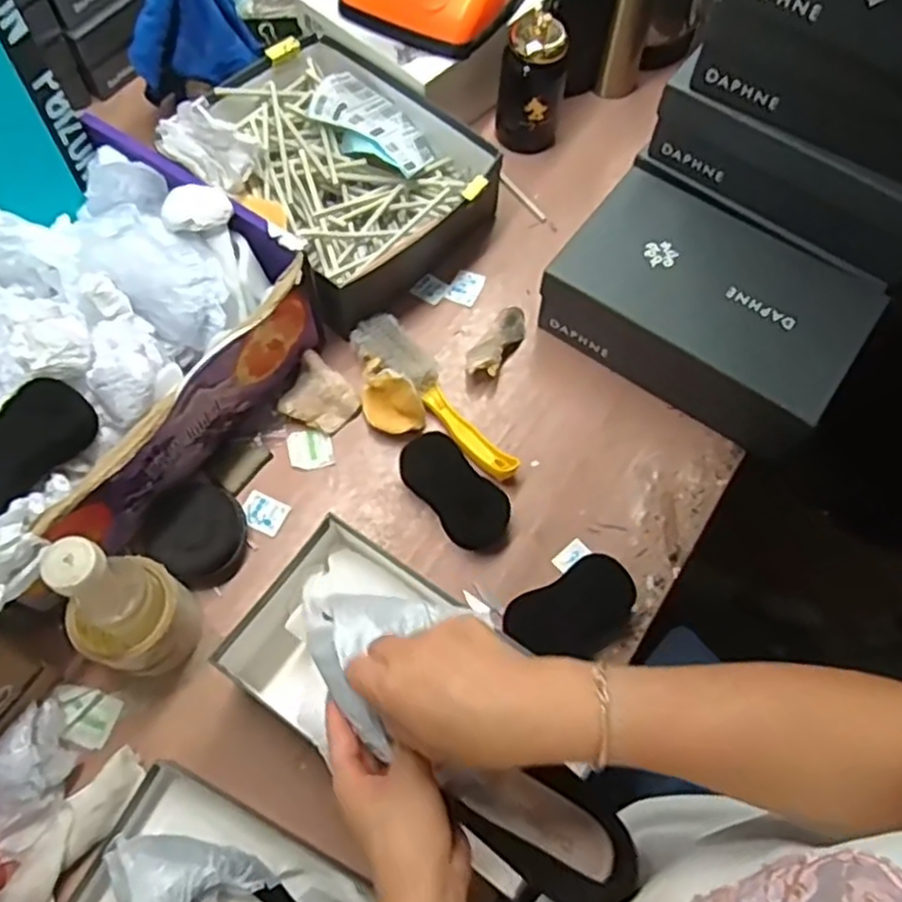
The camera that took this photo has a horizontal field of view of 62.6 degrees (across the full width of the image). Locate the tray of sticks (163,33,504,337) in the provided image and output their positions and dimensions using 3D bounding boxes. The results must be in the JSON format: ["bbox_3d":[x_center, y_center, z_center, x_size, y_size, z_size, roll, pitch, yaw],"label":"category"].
[{"bbox_3d":[-0.133,-0.320,0.849,0.321,0.100,0.269,41,71,16],"label":"tray of sticks"}]

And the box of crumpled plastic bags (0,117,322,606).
[{"bbox_3d":[-0.356,-0.088,0.683,0.311,0.172,0.414,28,68,11],"label":"box of crumpled plastic bags"}]

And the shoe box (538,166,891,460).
[{"bbox_3d":[0.267,-0.150,0.775,0.286,0.104,0.178,34,69,13],"label":"shoe box"}]

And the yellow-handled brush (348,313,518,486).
[{"bbox_3d":[-0.016,-0.060,0.770,0.053,0.033,0.227,-39,72,-17],"label":"yellow-handled brush"}]

